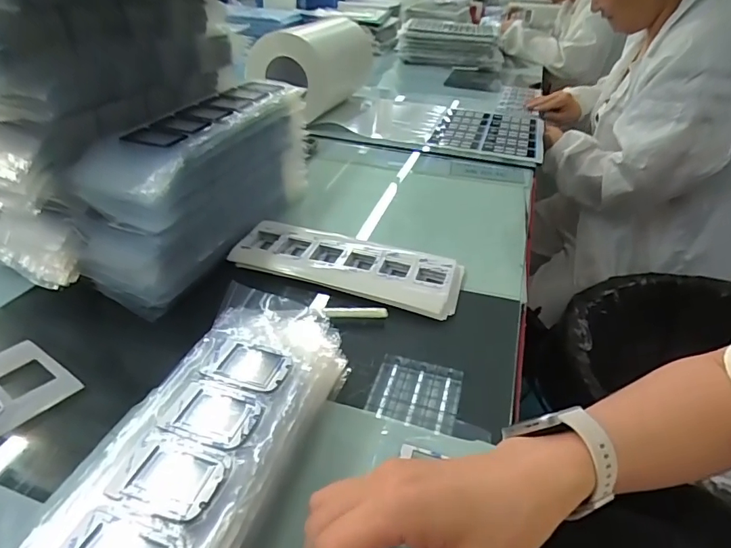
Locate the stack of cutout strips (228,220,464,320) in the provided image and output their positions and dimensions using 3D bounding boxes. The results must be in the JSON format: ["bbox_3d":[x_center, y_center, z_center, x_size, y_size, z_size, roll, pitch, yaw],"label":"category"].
[{"bbox_3d":[-0.019,-0.013,0.509,0.239,0.018,0.092,14,36,15],"label":"stack of cutout strips"}]

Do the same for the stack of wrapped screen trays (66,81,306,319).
[{"bbox_3d":[-0.169,-0.111,0.524,0.094,0.135,0.323,13,36,13],"label":"stack of wrapped screen trays"}]

